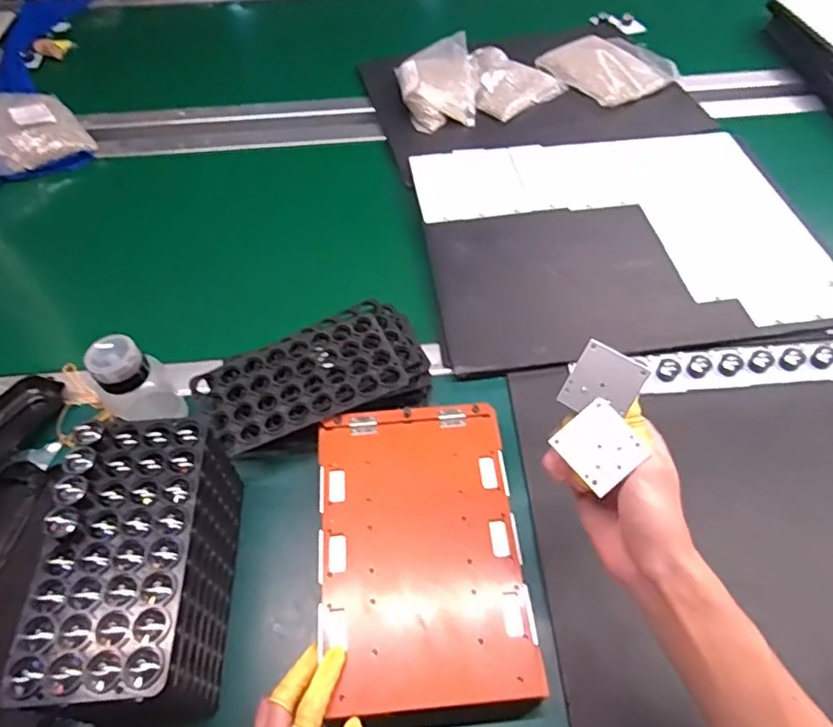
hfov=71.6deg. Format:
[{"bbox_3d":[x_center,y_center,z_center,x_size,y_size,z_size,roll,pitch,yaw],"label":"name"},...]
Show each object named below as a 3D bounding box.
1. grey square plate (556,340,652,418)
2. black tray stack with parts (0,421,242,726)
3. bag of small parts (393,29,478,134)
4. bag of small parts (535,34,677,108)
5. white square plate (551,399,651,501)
[{"bbox_3d":[0.123,0.014,0.381,0.043,0.005,0.047,33,98,22],"label":"grey square plate"},{"bbox_3d":[-0.207,0.161,0.446,0.100,0.135,0.194,-5,55,-2],"label":"black tray stack with parts"},{"bbox_3d":[0.033,-0.442,0.898,0.120,0.039,0.180,-1,55,1],"label":"bag of small parts"},{"bbox_3d":[0.308,-0.487,0.939,0.158,0.024,0.188,-31,59,-19],"label":"bag of small parts"},{"bbox_3d":[0.118,0.053,0.371,0.045,0.004,0.046,-41,69,-1],"label":"white square plate"}]

